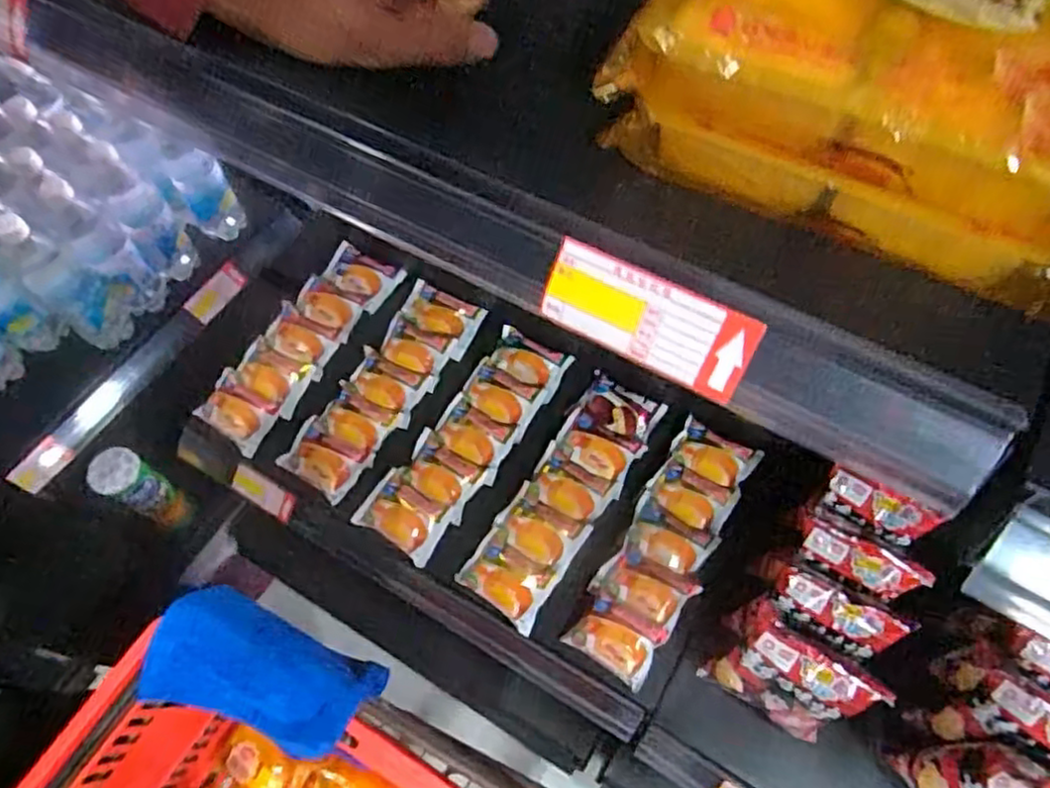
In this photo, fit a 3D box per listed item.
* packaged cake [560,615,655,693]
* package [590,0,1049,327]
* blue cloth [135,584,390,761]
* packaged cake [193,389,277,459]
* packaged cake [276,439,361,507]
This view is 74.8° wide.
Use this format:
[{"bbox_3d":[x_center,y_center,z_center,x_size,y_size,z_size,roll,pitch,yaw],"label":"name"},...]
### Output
[{"bbox_3d":[0.095,0.277,0.756,0.096,0.031,0.051,33,69,15],"label":"packaged cake"},{"bbox_3d":[0.155,-0.130,0.270,0.209,0.087,0.139,25,67,11],"label":"package"},{"bbox_3d":[-0.180,0.194,0.475,0.150,0.018,0.076,24,66,-5],"label":"blue cloth"},{"bbox_3d":[-0.373,0.032,0.880,0.101,0.038,0.057,30,68,13],"label":"packaged cake"},{"bbox_3d":[-0.253,0.089,0.850,0.095,0.039,0.057,32,69,14],"label":"packaged cake"}]

